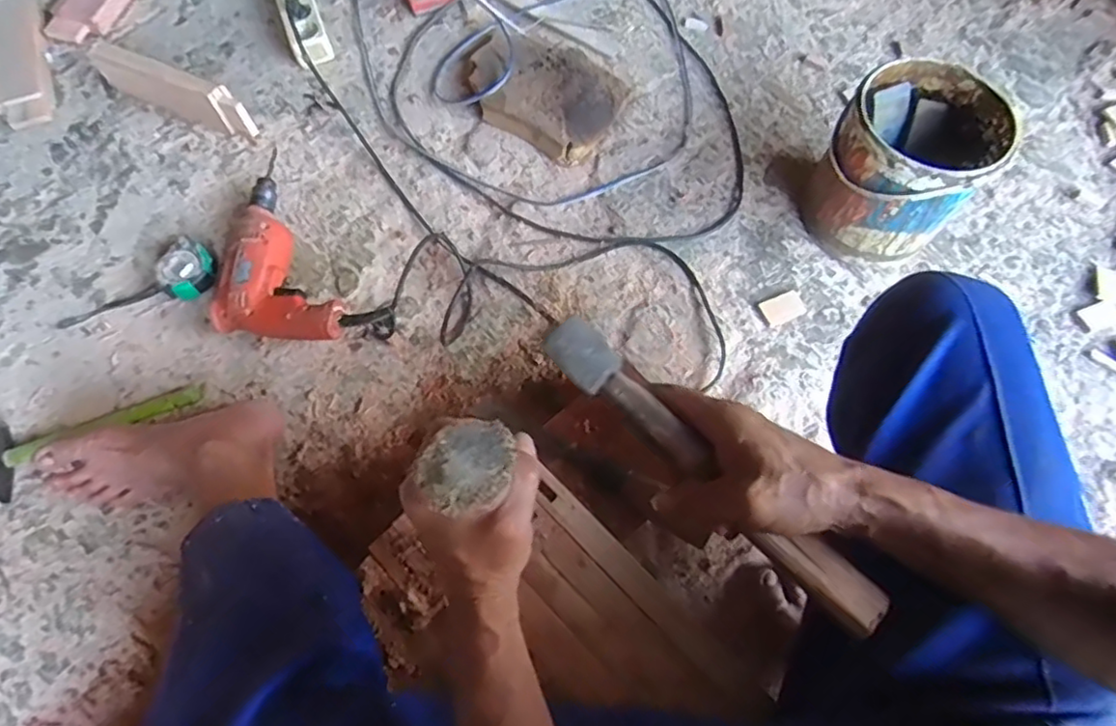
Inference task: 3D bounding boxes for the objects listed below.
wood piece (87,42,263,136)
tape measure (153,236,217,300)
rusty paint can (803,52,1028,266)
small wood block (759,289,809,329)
[{"bbox_3d":[-0.553,-0.391,0.897,0.258,0.069,0.035,24,70,8],"label":"wood piece"},{"bbox_3d":[-0.474,-0.119,0.806,0.066,0.037,0.075,20,69,6],"label":"tape measure"},{"bbox_3d":[0.428,-0.248,0.800,0.169,0.190,0.178,1,68,-1],"label":"rusty paint can"},{"bbox_3d":[0.297,-0.072,0.823,0.054,0.009,0.037,-25,71,-11],"label":"small wood block"}]

